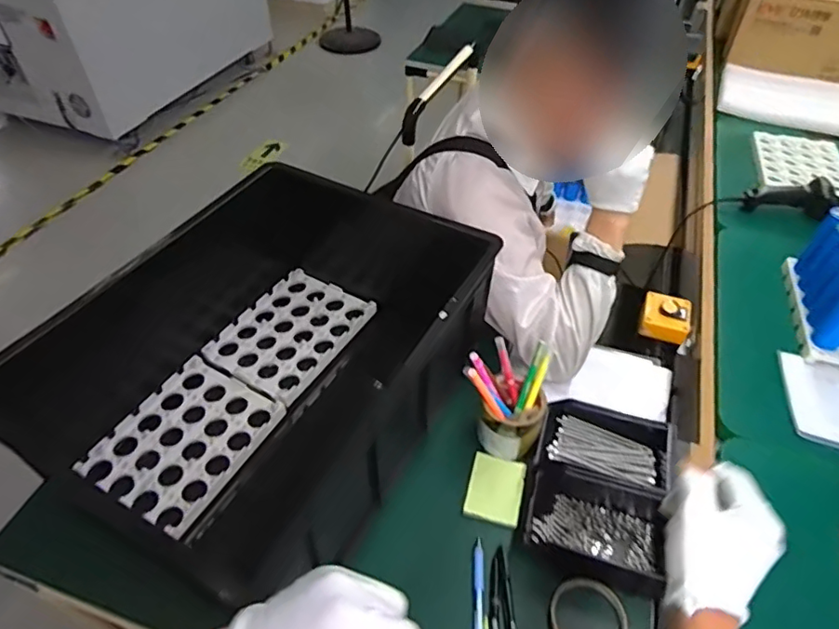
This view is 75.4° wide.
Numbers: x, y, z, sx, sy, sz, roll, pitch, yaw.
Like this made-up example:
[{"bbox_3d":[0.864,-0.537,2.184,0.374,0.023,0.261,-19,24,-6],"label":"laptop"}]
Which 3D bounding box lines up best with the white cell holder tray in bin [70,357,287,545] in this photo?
[{"bbox_3d":[-0.327,0.176,0.766,0.180,0.027,0.217,23,51,20],"label":"white cell holder tray in bin"}]

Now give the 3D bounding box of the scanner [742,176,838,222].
[{"bbox_3d":[0.750,-0.240,1.103,0.177,0.083,0.060,7,47,6],"label":"scanner"}]

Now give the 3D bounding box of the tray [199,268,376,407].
[{"bbox_3d":[-0.211,0.028,0.907,0.184,0.022,0.237,25,51,21],"label":"tray"}]

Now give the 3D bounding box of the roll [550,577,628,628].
[{"bbox_3d":[0.194,0.351,0.626,0.085,0.018,0.084,0,47,0],"label":"roll"}]

